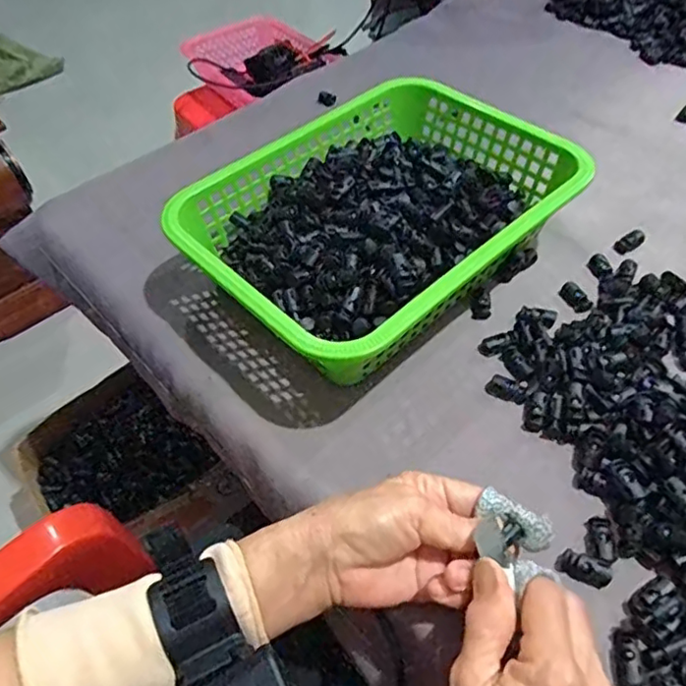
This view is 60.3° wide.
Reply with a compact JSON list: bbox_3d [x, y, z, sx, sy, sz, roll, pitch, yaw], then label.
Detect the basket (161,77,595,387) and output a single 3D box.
[{"bbox_3d":[0.036,-0.104,0.494,0.315,0.081,0.229,-38,57,-24],"label":"basket"}]

